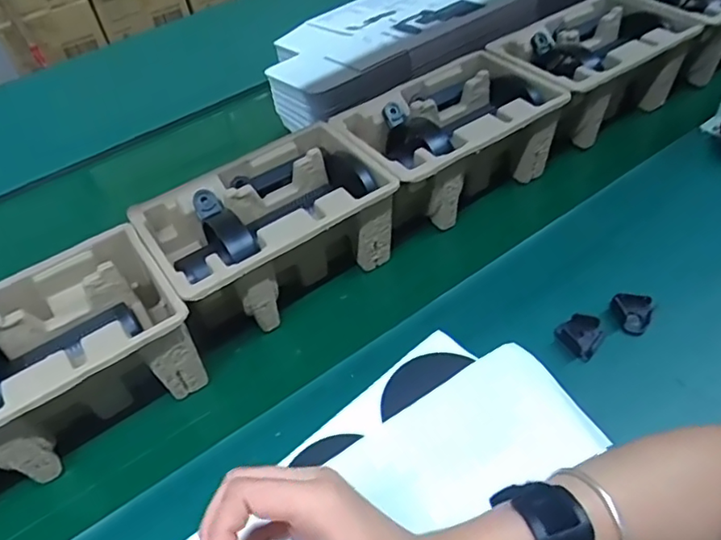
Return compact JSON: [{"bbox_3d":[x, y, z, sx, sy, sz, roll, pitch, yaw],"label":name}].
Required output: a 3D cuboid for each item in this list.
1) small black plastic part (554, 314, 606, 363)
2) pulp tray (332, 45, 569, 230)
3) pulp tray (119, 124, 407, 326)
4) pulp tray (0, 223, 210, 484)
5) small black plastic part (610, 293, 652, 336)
[{"bbox_3d":[0.199,0.058,0.504,0.040,0.016,0.036,-32,52,-21],"label":"small black plastic part"},{"bbox_3d":[0.100,-0.143,0.636,0.227,0.099,0.150,-31,52,-20],"label":"pulp tray"},{"bbox_3d":[-0.091,-0.039,0.566,0.226,0.095,0.147,-31,52,-21],"label":"pulp tray"},{"bbox_3d":[-0.261,0.079,0.480,0.219,0.098,0.143,-30,52,-20],"label":"pulp tray"},{"bbox_3d":[0.247,0.039,0.515,0.033,0.020,0.034,10,50,15],"label":"small black plastic part"}]

